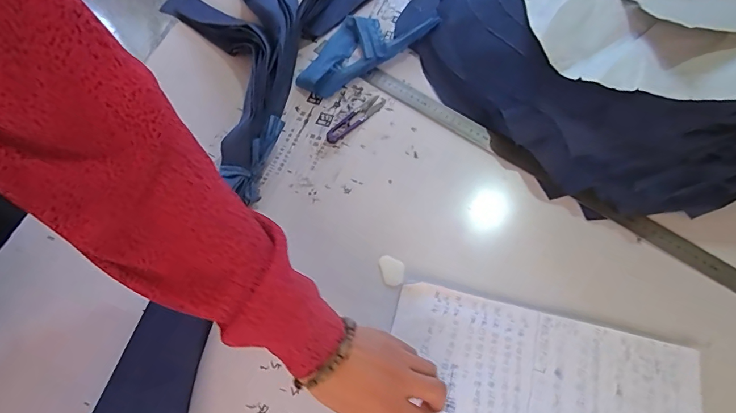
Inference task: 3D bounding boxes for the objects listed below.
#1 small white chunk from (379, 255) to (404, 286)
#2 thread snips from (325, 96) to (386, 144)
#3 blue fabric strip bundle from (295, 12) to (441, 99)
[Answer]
[{"bbox_3d":[0.029,0.074,0.484,0.026,0.004,0.037,-16,63,-6],"label":"small white chunk"},{"bbox_3d":[-0.017,-0.123,0.584,0.103,0.004,0.023,-42,69,-18],"label":"thread snips"},{"bbox_3d":[-0.015,-0.249,0.635,0.223,0.019,0.108,-37,67,-16],"label":"blue fabric strip bundle"}]

